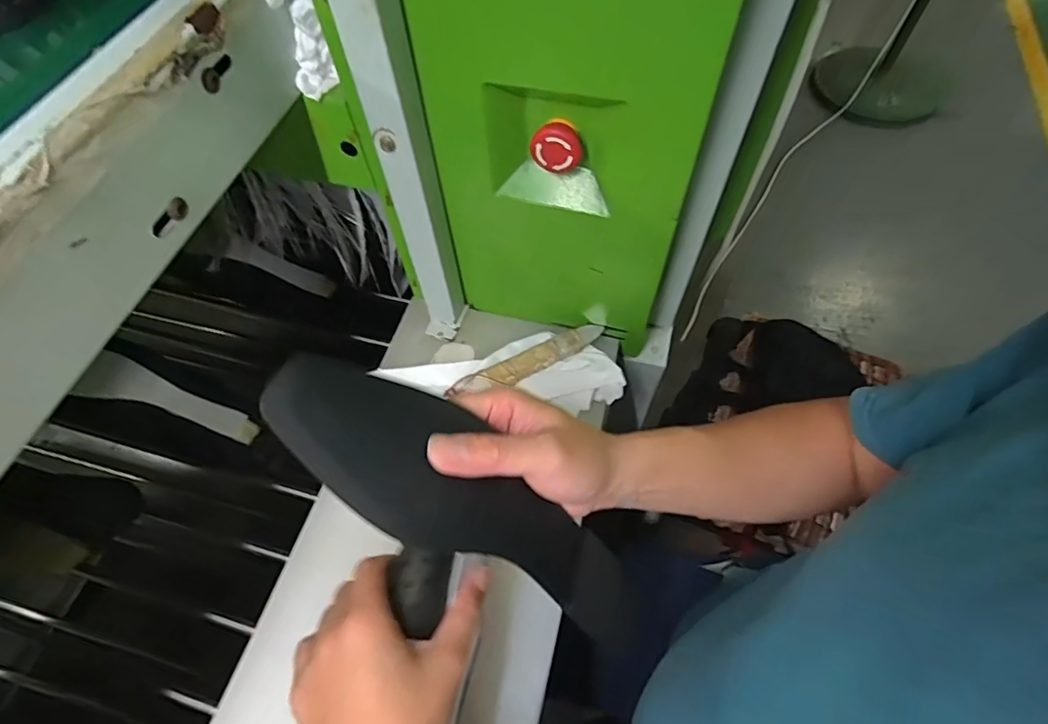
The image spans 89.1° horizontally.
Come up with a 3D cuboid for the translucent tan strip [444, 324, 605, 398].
[{"bbox_3d":[0.003,-0.003,0.536,0.168,0.008,0.036,-26,62,-13],"label":"translucent tan strip"}]

